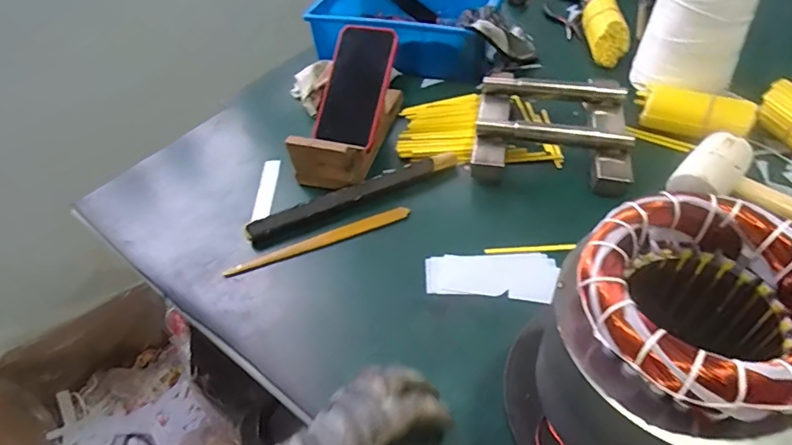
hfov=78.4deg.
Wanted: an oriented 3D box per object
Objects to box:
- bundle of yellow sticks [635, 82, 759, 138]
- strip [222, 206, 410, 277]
[{"bbox_3d":[0.359,-0.136,0.589,0.129,0.039,0.047,21,54,21],"label":"bundle of yellow sticks"},{"bbox_3d":[-0.086,0.022,0.549,0.213,0.005,0.016,-20,58,-9],"label":"strip"}]

